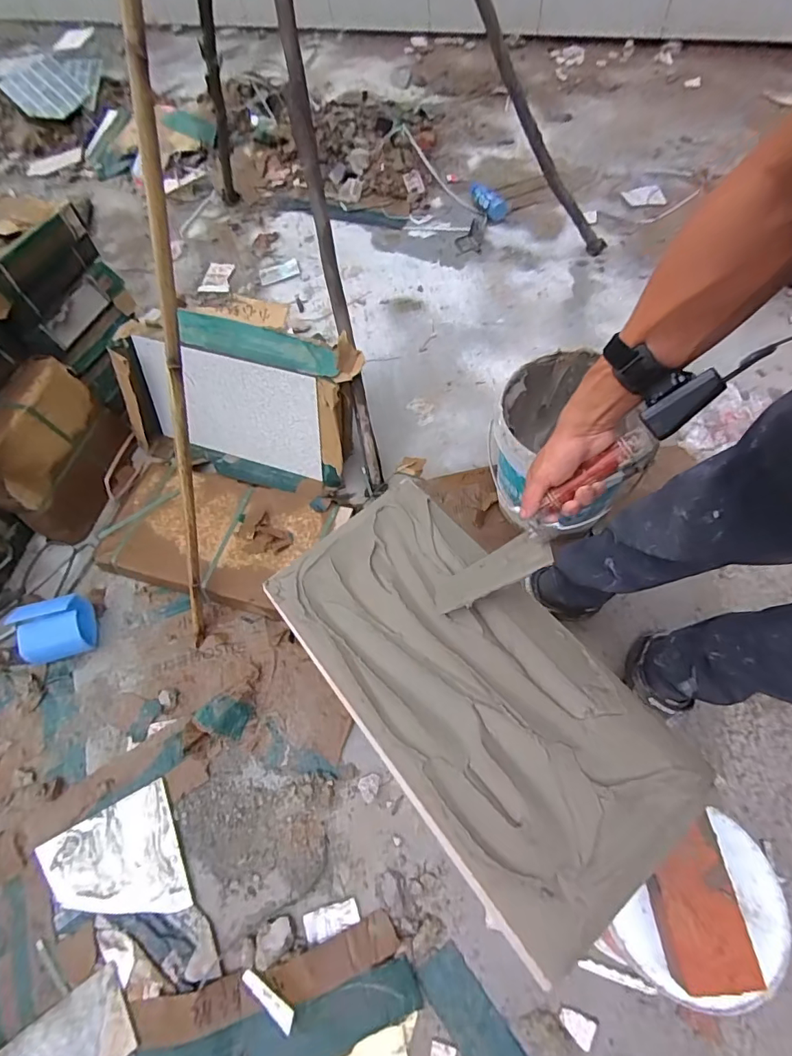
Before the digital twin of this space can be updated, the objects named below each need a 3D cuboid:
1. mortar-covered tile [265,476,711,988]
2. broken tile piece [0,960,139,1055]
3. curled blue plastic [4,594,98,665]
[{"bbox_3d":[0.090,0.204,0.665,0.317,0.037,0.613,-37,63,-15],"label":"mortar-covered tile"},{"bbox_3d":[-0.613,0.963,0.848,0.244,0.017,0.147,-35,70,-13],"label":"broken tile piece"},{"bbox_3d":[-0.860,0.256,1.167,0.170,0.061,0.161,-14,101,-27],"label":"curled blue plastic"}]

